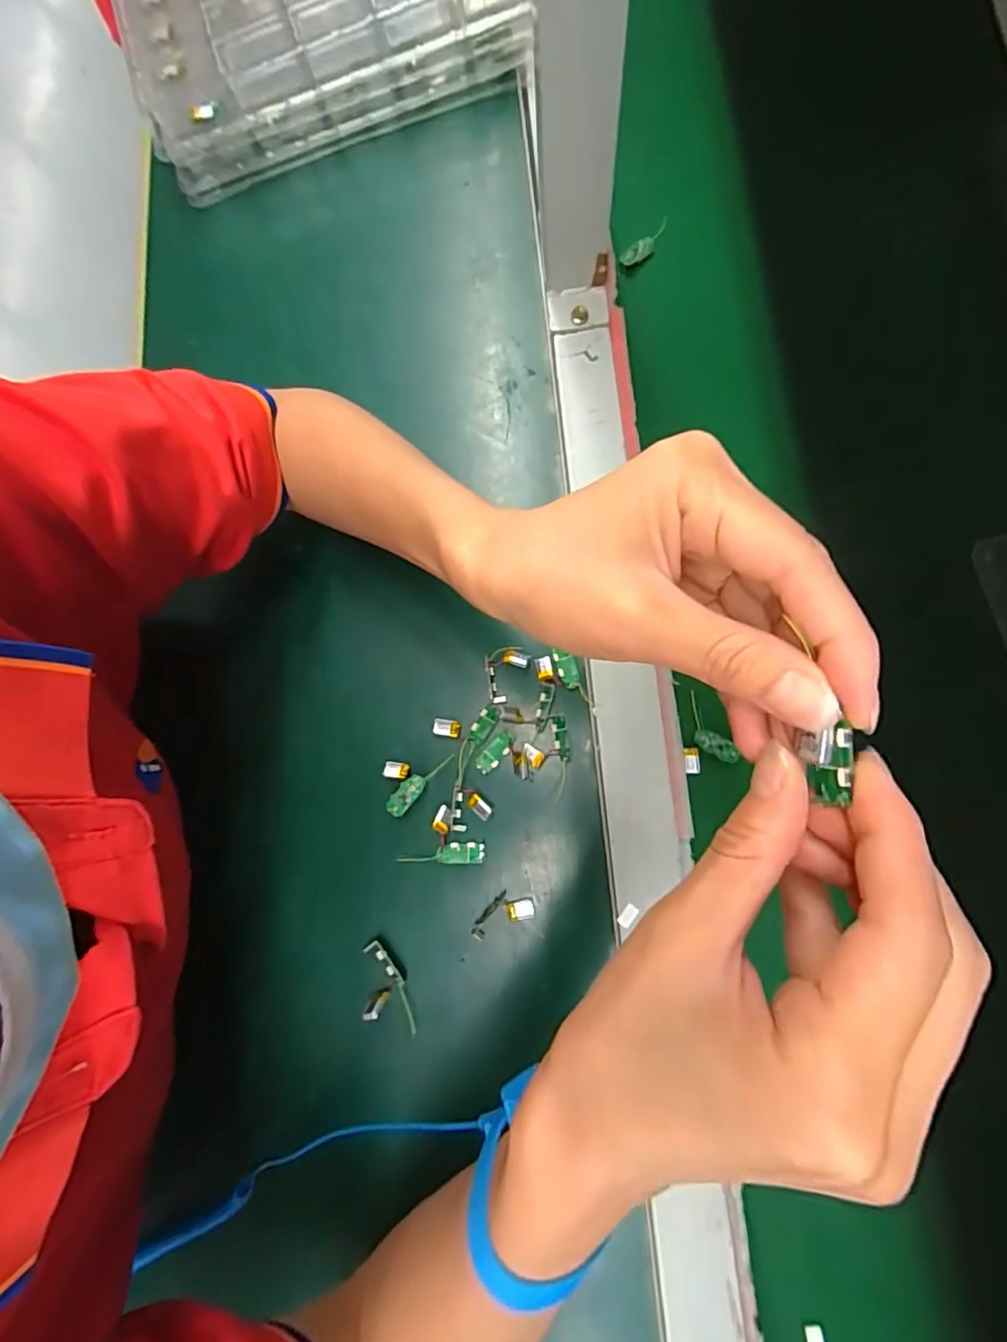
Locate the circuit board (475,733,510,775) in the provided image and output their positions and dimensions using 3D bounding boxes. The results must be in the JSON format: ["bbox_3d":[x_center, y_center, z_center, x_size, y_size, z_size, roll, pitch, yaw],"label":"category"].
[{"bbox_3d":[-0.005,0.049,0.348,0.012,0.004,0.026,41,87,12],"label":"circuit board"}]

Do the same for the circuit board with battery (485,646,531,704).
[{"bbox_3d":[-0.001,0.000,0.350,0.022,0.014,0.035,31,85,11],"label":"circuit board with battery"}]

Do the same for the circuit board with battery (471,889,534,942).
[{"bbox_3d":[-0.002,0.138,0.332,0.038,0.004,0.019,-26,78,2],"label":"circuit board with battery"}]

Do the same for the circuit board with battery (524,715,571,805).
[{"bbox_3d":[0.027,0.052,0.346,0.026,0.008,0.049,-9,79,5],"label":"circuit board with battery"}]

